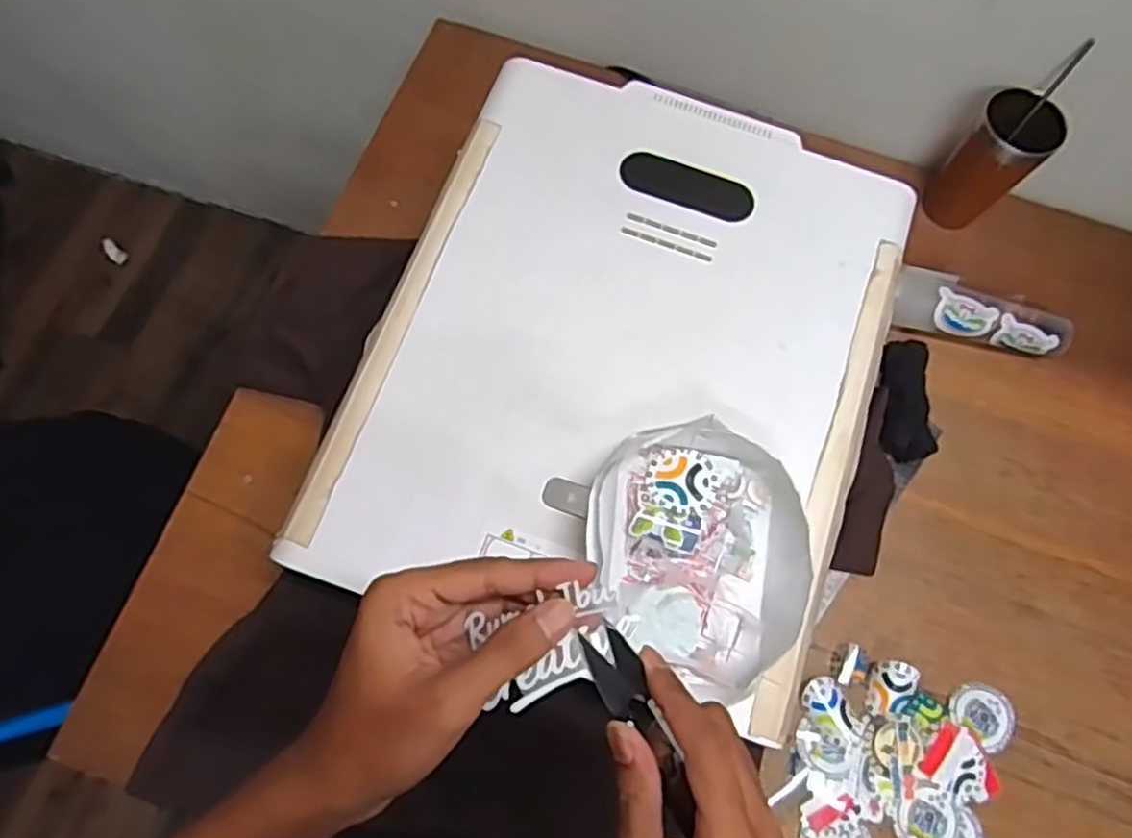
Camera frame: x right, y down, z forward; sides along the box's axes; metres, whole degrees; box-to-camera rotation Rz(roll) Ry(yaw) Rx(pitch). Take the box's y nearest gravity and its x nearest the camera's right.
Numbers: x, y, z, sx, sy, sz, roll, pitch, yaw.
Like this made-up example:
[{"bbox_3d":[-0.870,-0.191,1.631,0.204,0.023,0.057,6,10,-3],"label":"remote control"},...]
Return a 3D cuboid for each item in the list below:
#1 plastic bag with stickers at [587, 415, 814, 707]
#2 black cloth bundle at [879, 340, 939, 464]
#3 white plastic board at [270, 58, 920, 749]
[{"bbox_3d":[0.095,0.099,0.539,0.150,0.049,0.183,-3,72,-4],"label":"plastic bag with stickers"},{"bbox_3d":[0.355,-0.022,0.779,0.056,0.024,0.131,11,71,1],"label":"black cloth bundle"},{"bbox_3d":[0.053,-0.061,0.612,0.392,0.022,0.489,19,71,5],"label":"white plastic board"}]

